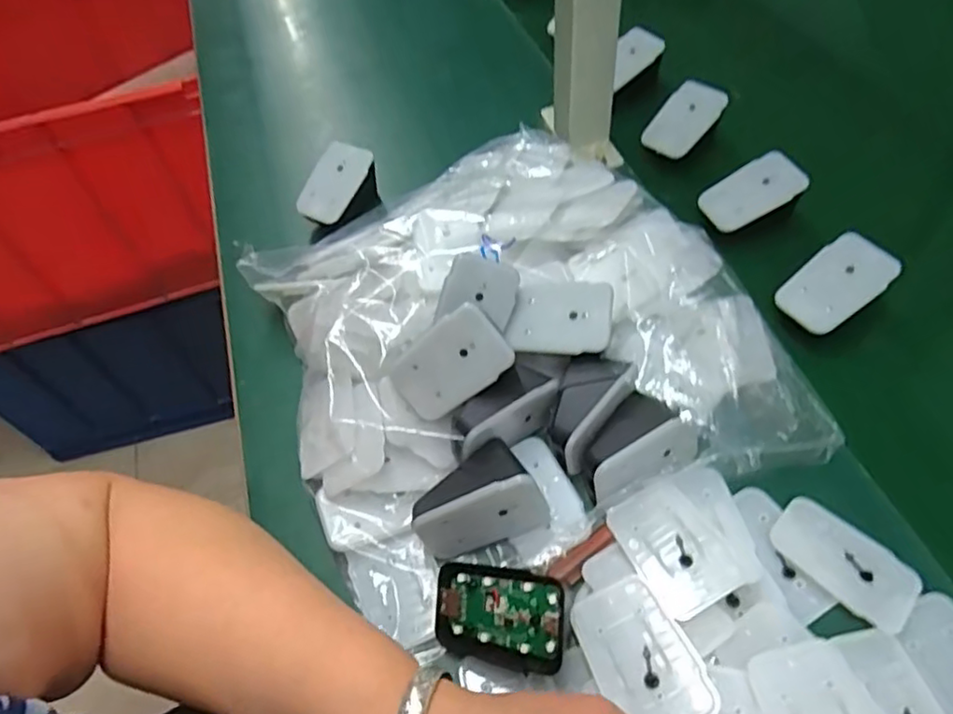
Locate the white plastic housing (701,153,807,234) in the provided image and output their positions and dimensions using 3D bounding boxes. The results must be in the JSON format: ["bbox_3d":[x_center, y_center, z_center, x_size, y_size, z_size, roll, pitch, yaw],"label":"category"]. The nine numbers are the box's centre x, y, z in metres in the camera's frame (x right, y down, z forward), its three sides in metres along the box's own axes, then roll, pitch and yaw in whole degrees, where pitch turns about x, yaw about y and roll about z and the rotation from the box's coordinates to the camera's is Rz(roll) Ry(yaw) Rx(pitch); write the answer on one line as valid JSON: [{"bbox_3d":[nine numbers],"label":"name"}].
[{"bbox_3d":[0.206,-0.124,0.476,0.069,0.005,0.041,-33,69,17],"label":"white plastic housing"}]

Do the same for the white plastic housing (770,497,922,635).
[{"bbox_3d":[0.192,0.107,0.332,0.040,0.007,0.069,-39,60,-20],"label":"white plastic housing"}]

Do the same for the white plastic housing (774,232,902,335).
[{"bbox_3d":[0.239,-0.049,0.421,0.070,0.007,0.044,-40,65,4],"label":"white plastic housing"}]

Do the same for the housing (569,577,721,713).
[{"bbox_3d":[0.075,0.138,0.292,0.045,0.004,0.068,-24,44,-4],"label":"housing"}]

